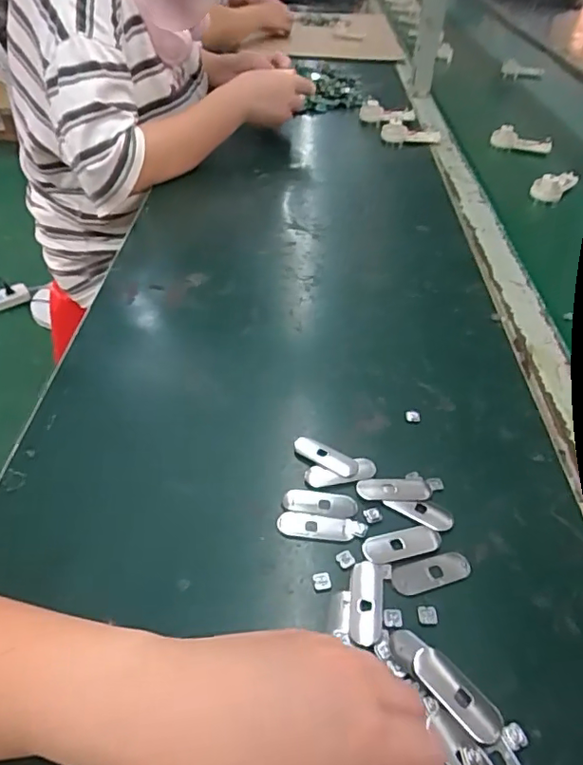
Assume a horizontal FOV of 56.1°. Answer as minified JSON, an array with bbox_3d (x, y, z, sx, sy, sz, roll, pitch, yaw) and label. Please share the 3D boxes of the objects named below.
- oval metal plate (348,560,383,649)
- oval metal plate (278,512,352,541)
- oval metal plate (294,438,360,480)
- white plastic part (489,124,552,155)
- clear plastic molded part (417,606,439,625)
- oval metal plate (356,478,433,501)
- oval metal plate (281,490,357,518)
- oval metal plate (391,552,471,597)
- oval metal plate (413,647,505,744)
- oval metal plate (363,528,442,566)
[{"bbox_3d":[0.044,0.127,0.320,0.019,0.004,0.050,5,43,4],"label":"oval metal plate"},{"bbox_3d":[0.015,0.093,0.357,0.047,0.004,0.017,5,43,4],"label":"oval metal plate"},{"bbox_3d":[0.025,0.054,0.401,0.050,0.005,0.017,23,47,22],"label":"oval metal plate"},{"bbox_3d":[0.381,-0.403,0.905,0.094,0.033,0.018,15,45,14],"label":"white plastic part"},{"bbox_3d":[0.079,0.134,0.315,0.011,0.004,0.010,-2,43,-3],"label":"clear plastic molded part"},{"bbox_3d":[0.071,0.074,0.377,0.051,0.004,0.018,-1,43,-3],"label":"oval metal plate"},{"bbox_3d":[0.019,0.081,0.370,0.049,0.004,0.018,4,43,3],"label":"oval metal plate"},{"bbox_3d":[0.086,0.116,0.334,0.050,0.004,0.019,-10,44,-12],"label":"oval metal plate"},{"bbox_3d":[0.085,0.160,0.282,0.019,0.004,0.050,-36,59,-25],"label":"oval metal plate"},{"bbox_3d":[0.071,0.103,0.348,0.052,0.004,0.019,-10,44,-12],"label":"oval metal plate"}]

